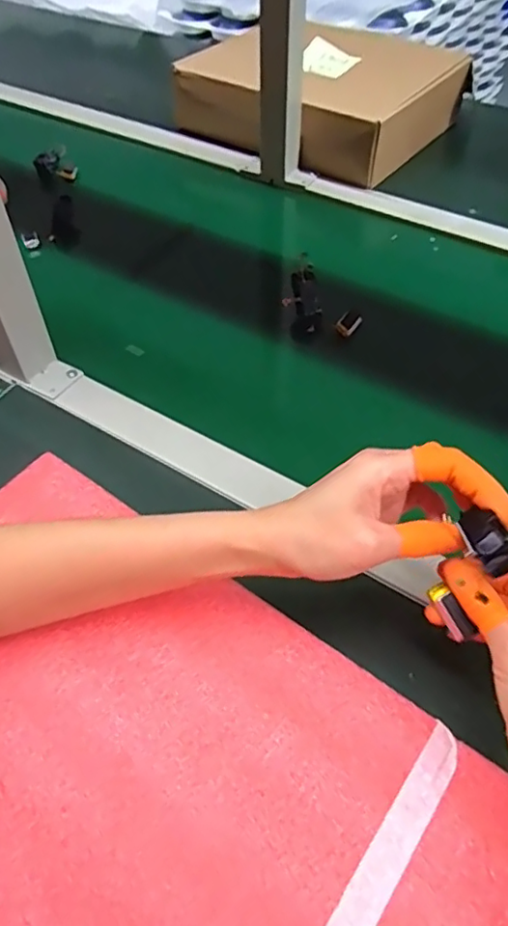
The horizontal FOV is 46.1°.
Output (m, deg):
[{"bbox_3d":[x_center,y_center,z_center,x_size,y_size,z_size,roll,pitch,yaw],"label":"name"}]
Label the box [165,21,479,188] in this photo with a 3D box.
[{"bbox_3d":[0.087,-0.512,0.833,0.328,0.099,0.261,28,57,21],"label":"box"}]

